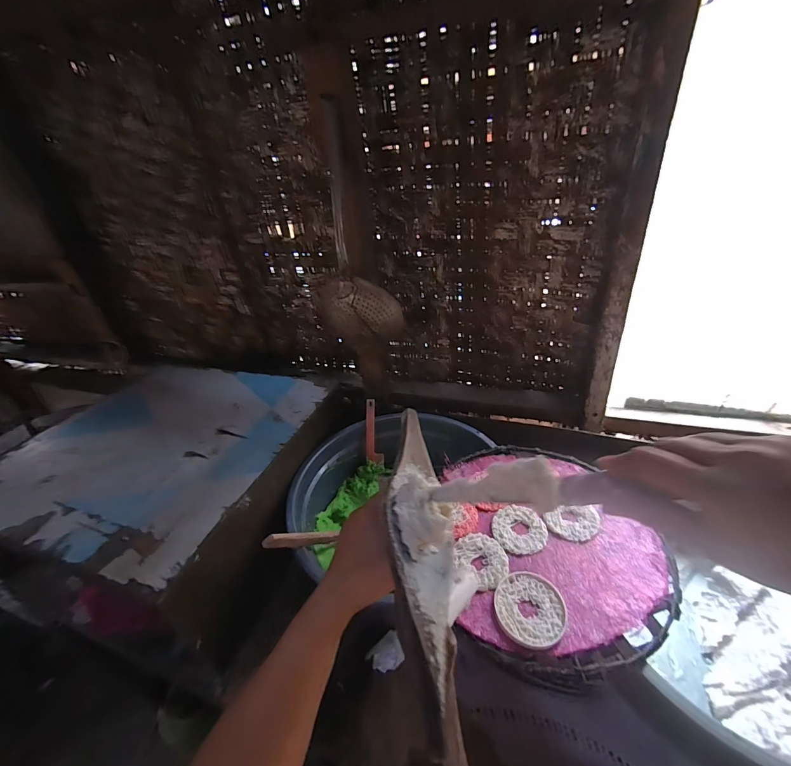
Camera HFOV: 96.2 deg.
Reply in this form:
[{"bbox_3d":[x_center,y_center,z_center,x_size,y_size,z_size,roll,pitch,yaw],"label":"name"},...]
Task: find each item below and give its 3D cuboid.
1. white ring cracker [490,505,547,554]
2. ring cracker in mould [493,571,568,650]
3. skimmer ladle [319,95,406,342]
[{"bbox_3d":[0.191,0.225,0.551,0.077,0.004,0.082,-4,32,3],"label":"white ring cracker"},{"bbox_3d":[0.172,0.286,0.454,0.084,0.005,0.091,-4,32,3],"label":"ring cracker in mould"},{"bbox_3d":[-0.083,-0.270,0.689,0.168,0.394,0.074,4,34,15],"label":"skimmer ladle"}]

